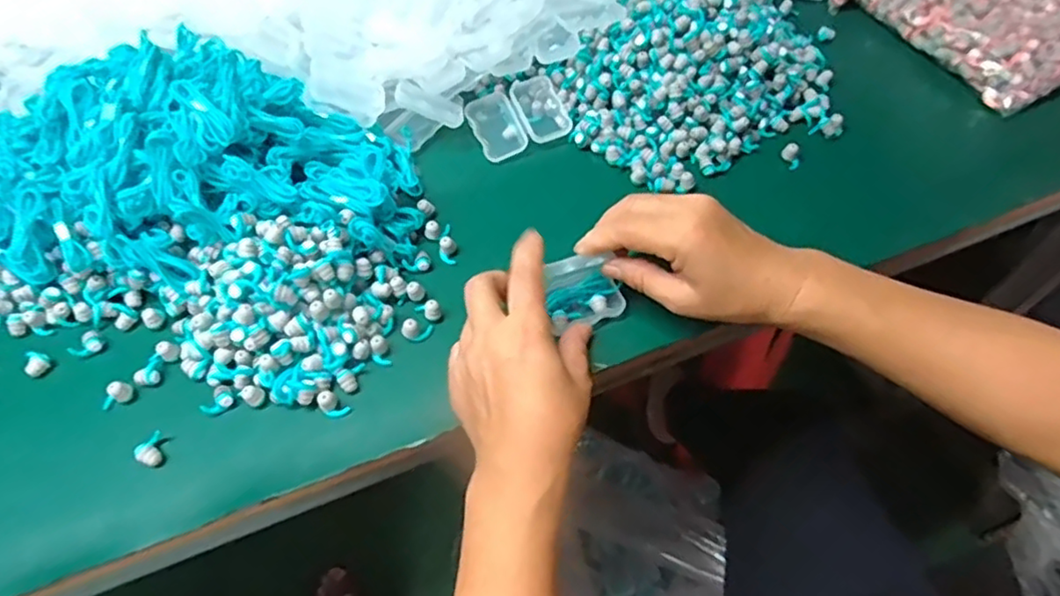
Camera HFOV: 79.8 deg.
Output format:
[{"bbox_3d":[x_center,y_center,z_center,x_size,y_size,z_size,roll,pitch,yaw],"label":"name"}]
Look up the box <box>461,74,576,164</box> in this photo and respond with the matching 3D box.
[{"bbox_3d":[-0.012,-0.150,0.527,0.078,0.024,0.064,-21,58,-13],"label":"box"}]

